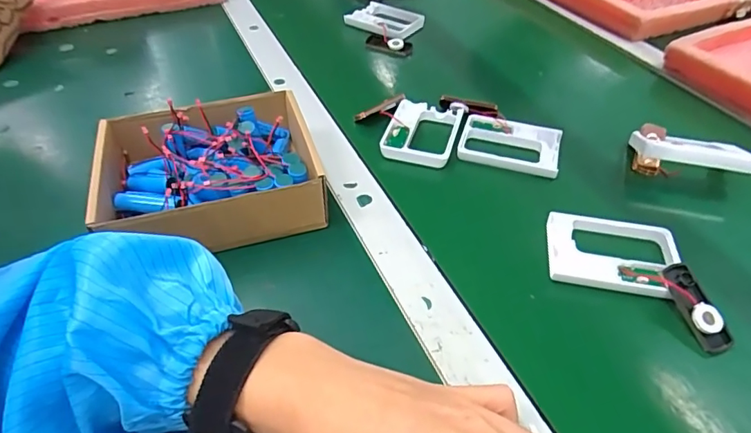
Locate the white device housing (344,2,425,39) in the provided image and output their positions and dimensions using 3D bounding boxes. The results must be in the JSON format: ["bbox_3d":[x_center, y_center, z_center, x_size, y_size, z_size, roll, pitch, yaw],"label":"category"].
[{"bbox_3d":[0.017,-0.277,0.691,0.099,0.015,0.075,24,48,21],"label":"white device housing"}]

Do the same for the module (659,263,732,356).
[{"bbox_3d":[0.225,0.063,0.347,0.020,0.010,0.063,-10,62,-12],"label":"module"}]

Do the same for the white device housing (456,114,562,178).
[{"bbox_3d":[0.132,-0.069,0.491,0.094,0.017,0.072,14,45,12],"label":"white device housing"}]

